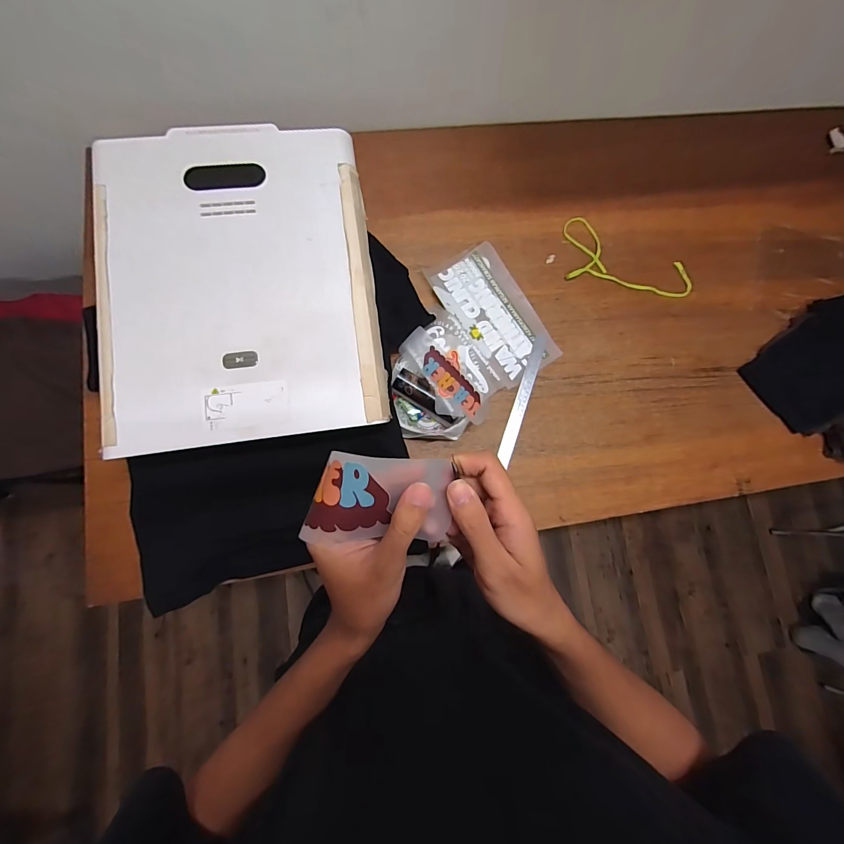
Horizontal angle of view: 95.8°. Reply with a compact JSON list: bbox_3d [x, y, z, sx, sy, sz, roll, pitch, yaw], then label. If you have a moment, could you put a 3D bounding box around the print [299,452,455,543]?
[{"bbox_3d":[-0.028,0.052,0.254,0.094,0.021,0.058,4,85,-5],"label":"print"}]

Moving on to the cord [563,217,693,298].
[{"bbox_3d":[0.446,-0.360,0.823,0.282,0.015,0.147,9,81,-4],"label":"cord"}]

